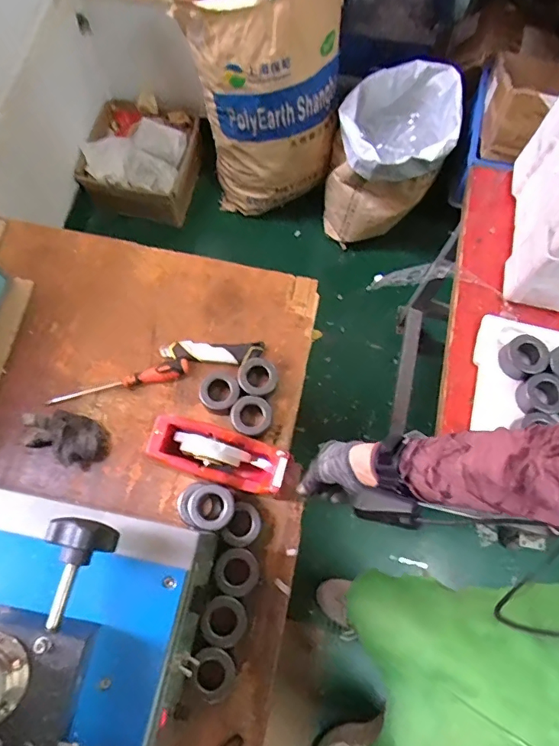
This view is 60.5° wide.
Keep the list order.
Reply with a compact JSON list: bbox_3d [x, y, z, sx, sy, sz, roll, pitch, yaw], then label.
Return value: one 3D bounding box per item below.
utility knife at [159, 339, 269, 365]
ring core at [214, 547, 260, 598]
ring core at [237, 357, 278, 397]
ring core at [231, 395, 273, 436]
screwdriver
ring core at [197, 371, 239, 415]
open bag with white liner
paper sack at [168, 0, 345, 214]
[{"bbox_3d":[-0.110,-0.033,0.781,0.166,0.022,0.038,2,73,-1],"label":"utility knife"},{"bbox_3d":[-0.059,0.277,0.670,0.059,0.038,0.059,1,73,-2],"label":"ring core"},{"bbox_3d":[-0.035,0.009,0.756,0.060,0.032,0.059,1,73,-2],"label":"ring core"},{"bbox_3d":[-0.043,0.067,0.732,0.057,0.039,0.058,1,73,-2],"label":"ring core"},{"bbox_3d":[-0.251,0.016,0.750,0.221,0.030,0.026,-13,74,-6],"label":"screwdriver"},{"bbox_3d":[-0.092,0.032,0.741,0.059,0.035,0.058,1,73,-2],"label":"ring core"},{"bbox_3d":[0.330,-0.645,1.464,0.308,0.378,0.397,35,75,9],"label":"open bag with white liner"},{"bbox_3d":[-0.034,-0.775,1.344,0.409,0.598,0.307,-12,74,-6],"label":"paper sack"}]

